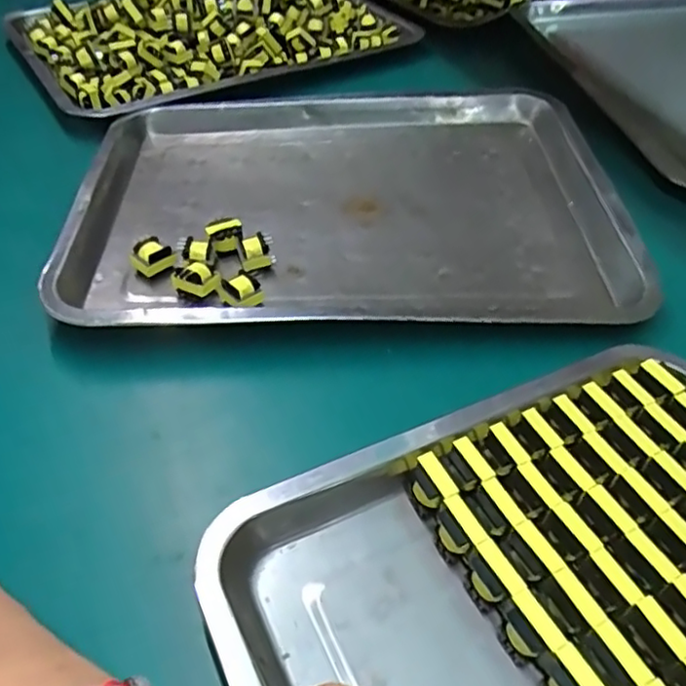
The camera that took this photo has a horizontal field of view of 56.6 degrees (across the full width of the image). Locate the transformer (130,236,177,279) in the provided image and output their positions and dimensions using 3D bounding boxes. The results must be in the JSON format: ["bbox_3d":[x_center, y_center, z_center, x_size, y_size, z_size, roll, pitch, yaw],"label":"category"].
[{"bbox_3d":[-0.125,-0.056,0.419,0.026,0.021,0.017,-24,51,-21],"label":"transformer"}]

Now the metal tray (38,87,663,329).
[{"bbox_3d":[0.007,-0.104,0.472,0.377,0.034,0.280,0,45,-1],"label":"metal tray"}]

